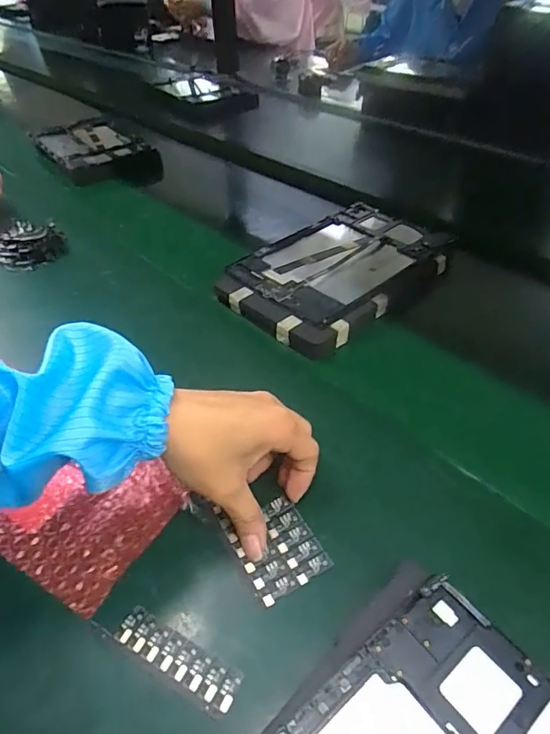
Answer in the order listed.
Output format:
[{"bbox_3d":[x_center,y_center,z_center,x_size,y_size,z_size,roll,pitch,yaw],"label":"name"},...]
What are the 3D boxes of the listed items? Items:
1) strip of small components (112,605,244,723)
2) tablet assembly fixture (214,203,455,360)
[{"bbox_3d":[-0.057,0.166,0.280,0.079,0.005,0.022,17,44,27],"label":"strip of small components"},{"bbox_3d":[0.074,-0.117,0.568,0.260,0.030,0.160,-35,46,-30],"label":"tablet assembly fixture"}]

